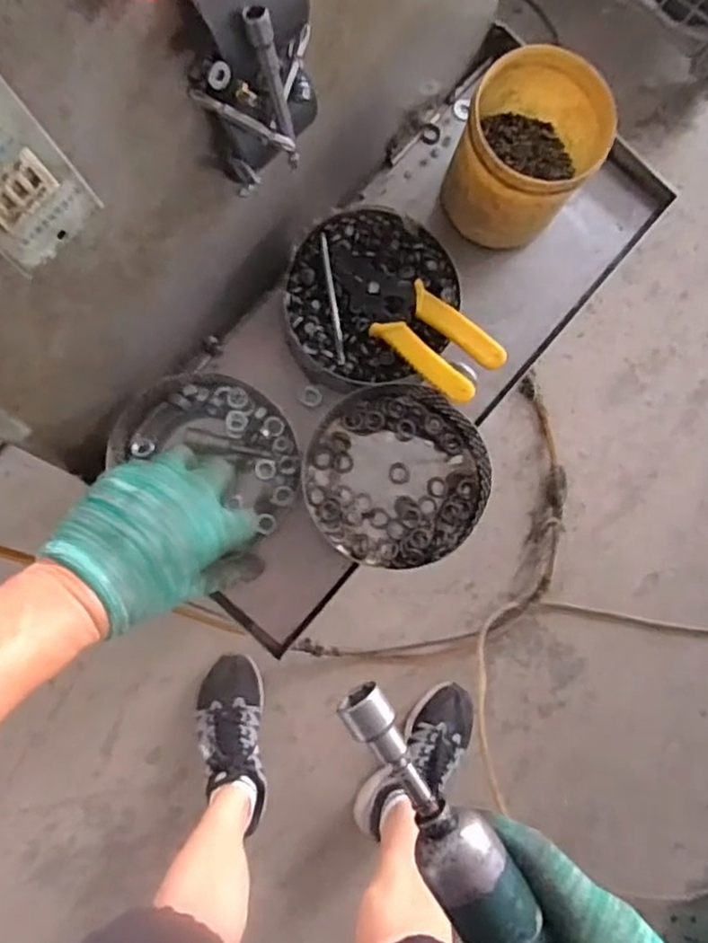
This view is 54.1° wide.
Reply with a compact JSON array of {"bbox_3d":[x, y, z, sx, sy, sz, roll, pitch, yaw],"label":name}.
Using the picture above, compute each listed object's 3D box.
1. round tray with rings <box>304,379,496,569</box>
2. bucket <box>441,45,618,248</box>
[{"bbox_3d":[0.032,0.005,0.527,0.138,0.037,0.130,0,86,-6],"label":"round tray with rings"},{"bbox_3d":[0.128,-0.238,0.520,0.094,0.095,0.105,16,85,-5],"label":"bucket"}]

